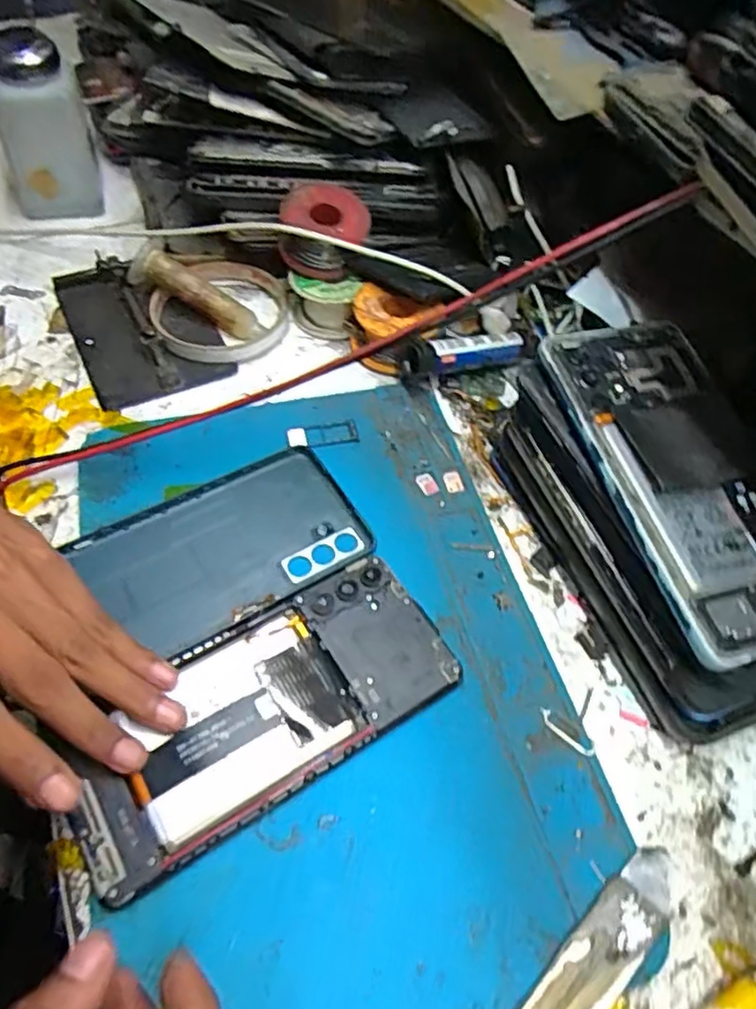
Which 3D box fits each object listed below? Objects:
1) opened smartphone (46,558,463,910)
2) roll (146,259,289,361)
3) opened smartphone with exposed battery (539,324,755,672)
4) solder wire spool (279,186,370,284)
[{"bbox_3d":[-0.044,0.084,0.264,0.158,0.006,0.073,-33,63,-26],"label":"opened smartphone"},{"bbox_3d":[-0.098,-0.119,0.397,0.080,0.013,0.082,1,56,-2],"label":"roll"},{"bbox_3d":[0.128,-0.015,0.268,0.071,0.012,0.157,-13,57,-11],"label":"opened smartphone with exposed battery"},{"bbox_3d":[-0.033,-0.165,0.391,0.053,0.032,0.050,1,56,-2],"label":"solder wire spool"}]

